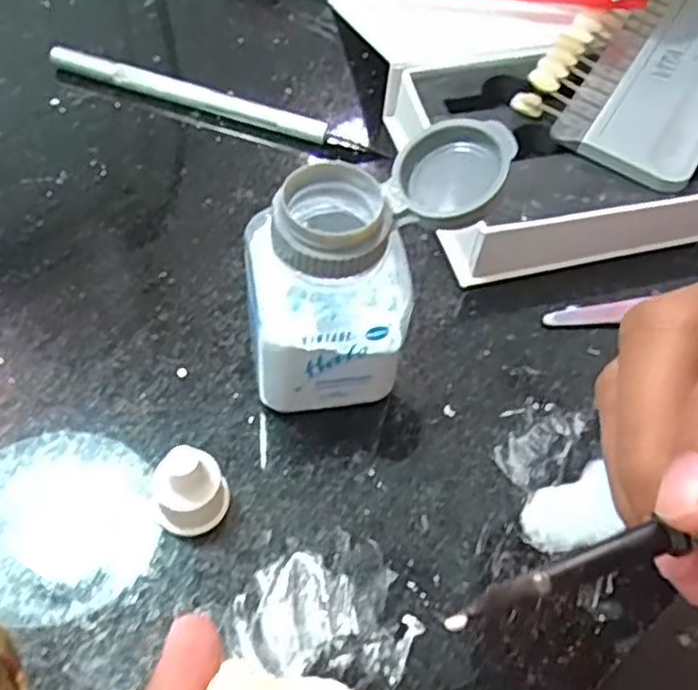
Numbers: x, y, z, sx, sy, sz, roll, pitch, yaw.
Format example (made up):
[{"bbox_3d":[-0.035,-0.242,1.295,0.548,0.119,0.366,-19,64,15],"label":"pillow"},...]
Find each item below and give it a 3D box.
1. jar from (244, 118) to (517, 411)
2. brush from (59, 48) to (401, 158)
[{"bbox_3d":[0.006,-0.016,0.204,0.068,0.075,0.035,-20,61,-17],"label":"jar"},{"bbox_3d":[-0.052,-0.095,0.291,0.134,0.009,0.011,16,57,6],"label":"brush"}]

